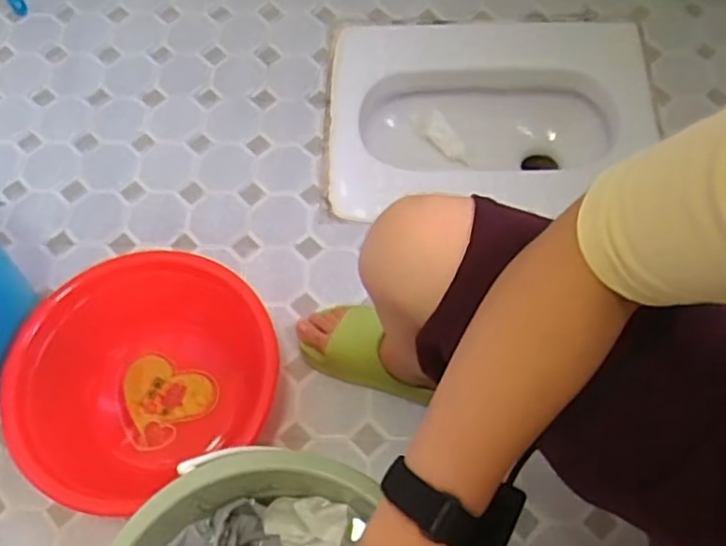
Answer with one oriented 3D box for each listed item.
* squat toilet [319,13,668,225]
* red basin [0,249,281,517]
[{"bbox_3d":[0.233,-0.272,1.229,0.571,0.199,0.386,0,66,2],"label":"squat toilet"},{"bbox_3d":[-0.284,0.139,0.875,0.335,0.151,0.281,-32,68,-14],"label":"red basin"}]

